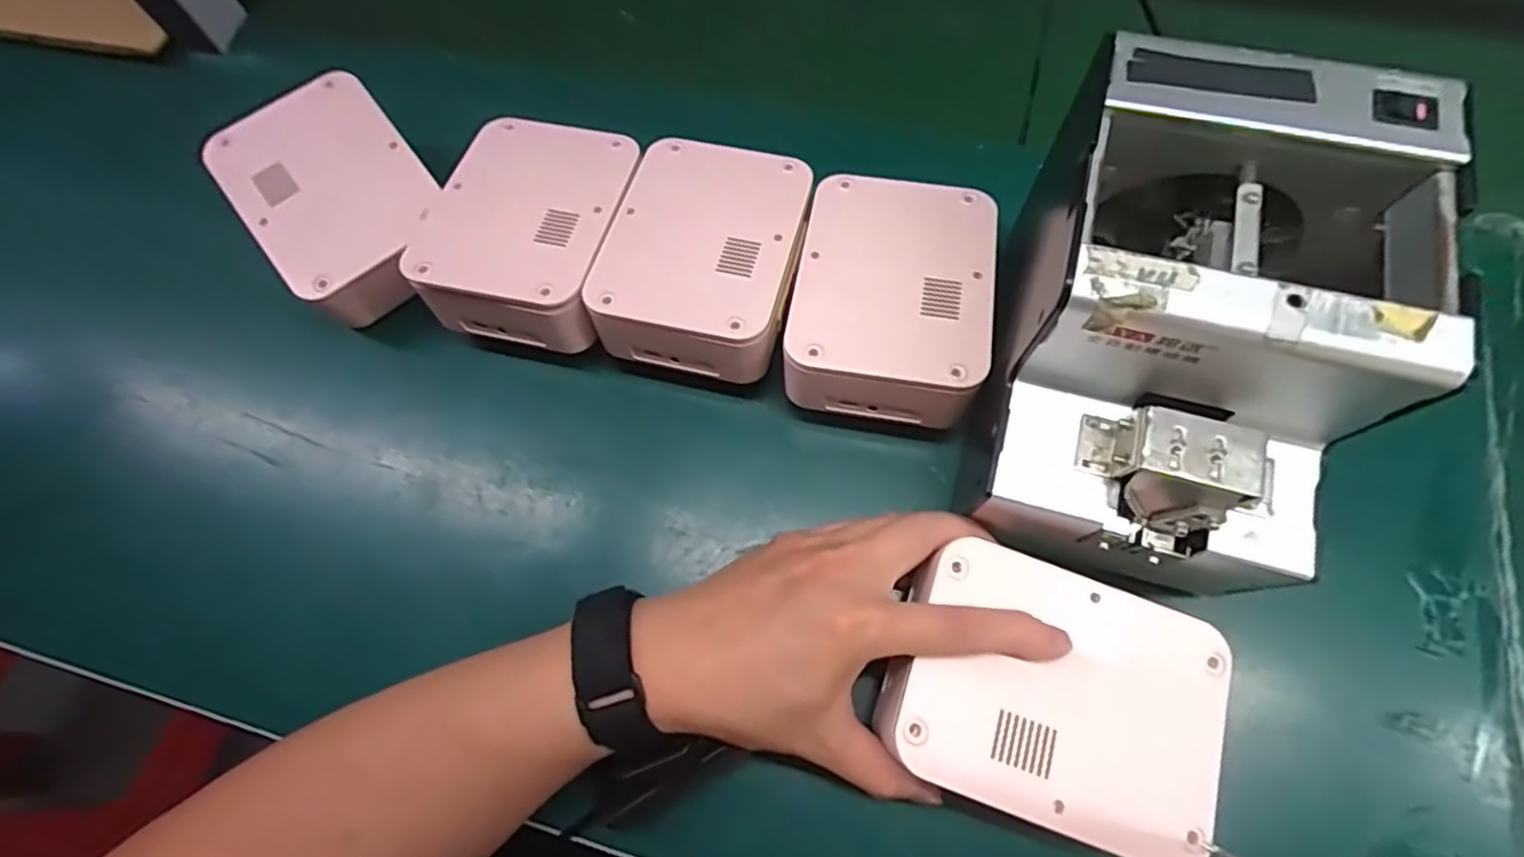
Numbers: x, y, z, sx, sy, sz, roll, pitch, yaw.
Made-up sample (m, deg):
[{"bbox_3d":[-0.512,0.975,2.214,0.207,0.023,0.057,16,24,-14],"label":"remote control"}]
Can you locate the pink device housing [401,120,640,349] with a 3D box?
[{"bbox_3d":[-0.128,-0.115,0.375,0.099,0.040,0.130,12,68,8],"label":"pink device housing"}]

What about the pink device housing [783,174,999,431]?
[{"bbox_3d":[0.067,-0.072,0.347,0.096,0.040,0.130,11,69,3],"label":"pink device housing"}]

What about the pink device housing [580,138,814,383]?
[{"bbox_3d":[-0.030,-0.097,0.364,0.099,0.037,0.132,12,68,8],"label":"pink device housing"}]

